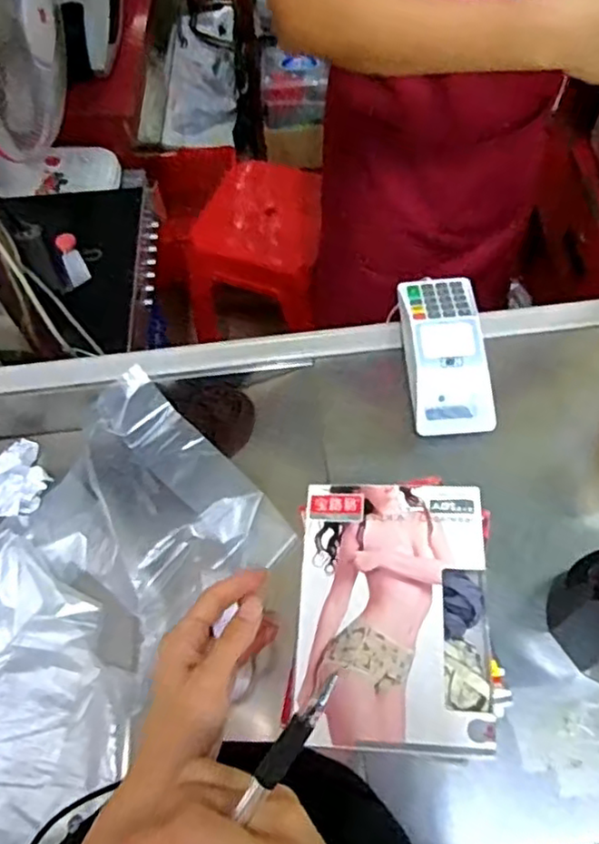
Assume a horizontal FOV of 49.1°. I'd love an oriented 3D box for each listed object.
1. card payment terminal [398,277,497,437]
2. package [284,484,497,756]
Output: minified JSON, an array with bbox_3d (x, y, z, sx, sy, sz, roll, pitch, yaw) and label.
[{"bbox_3d":[0.153,-0.075,0.702,0.081,0.053,0.180,-4,61,2],"label":"card payment terminal"},{"bbox_3d":[0.060,0.121,0.432,0.126,0.022,0.166,1,61,5],"label":"package"}]

